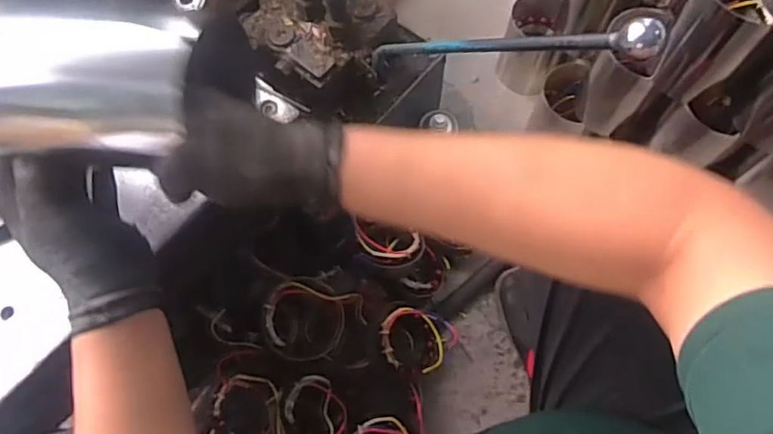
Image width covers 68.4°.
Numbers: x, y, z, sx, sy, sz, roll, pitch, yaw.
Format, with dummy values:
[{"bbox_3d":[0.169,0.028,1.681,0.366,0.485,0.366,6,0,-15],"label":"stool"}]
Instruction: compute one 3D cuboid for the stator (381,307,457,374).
[{"bbox_3d":[0.041,0.193,0.885,0.133,0.068,0.095,19,65,-22],"label":"stator"}]

